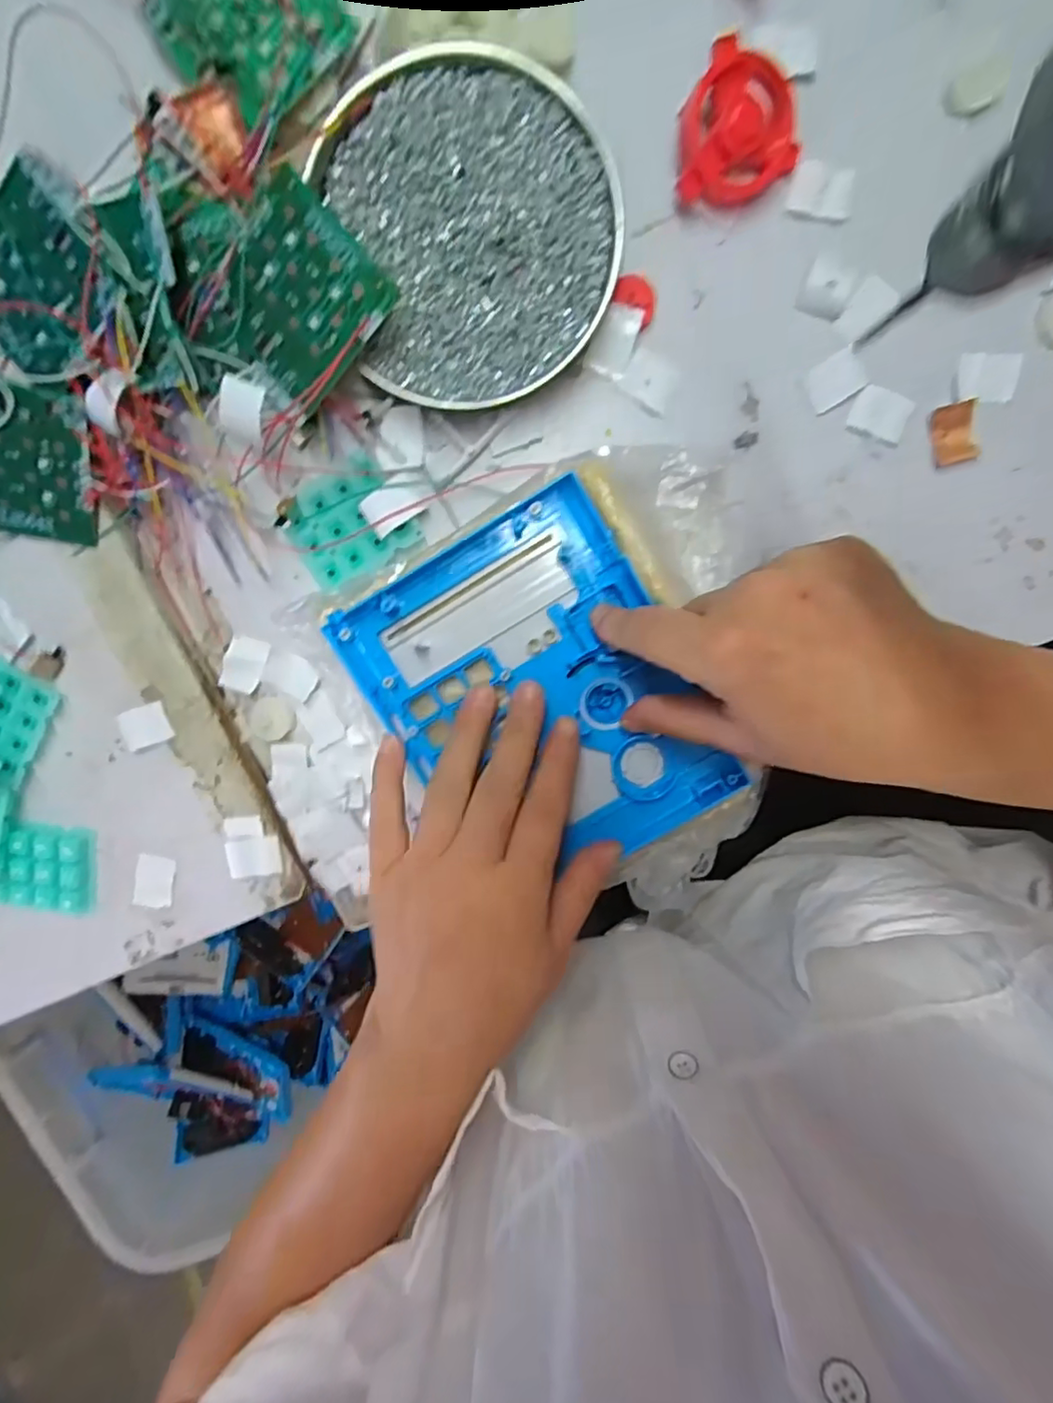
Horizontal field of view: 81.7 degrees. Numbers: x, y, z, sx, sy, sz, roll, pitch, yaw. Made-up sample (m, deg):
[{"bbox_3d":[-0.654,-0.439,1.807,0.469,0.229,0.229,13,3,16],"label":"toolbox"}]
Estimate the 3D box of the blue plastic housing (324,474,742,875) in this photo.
[{"bbox_3d":[0.006,0.001,0.285,0.130,0.019,0.163,-29,98,5],"label":"blue plastic housing"}]

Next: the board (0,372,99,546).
[{"bbox_3d":[-0.240,-0.115,0.286,0.071,0.004,0.070,13,113,-1],"label":"board"}]

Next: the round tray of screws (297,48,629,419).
[{"bbox_3d":[-0.023,-0.208,0.272,0.119,0.024,0.131,-15,100,4],"label":"round tray of screws"}]

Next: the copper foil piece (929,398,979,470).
[{"bbox_3d":[0.205,-0.128,0.291,0.020,0.005,0.027,-15,100,4],"label":"copper foil piece"}]

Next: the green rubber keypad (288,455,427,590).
[{"bbox_3d":[-0.087,-0.089,0.301,0.059,0.007,0.047,-29,98,6],"label":"green rubber keypad"}]

